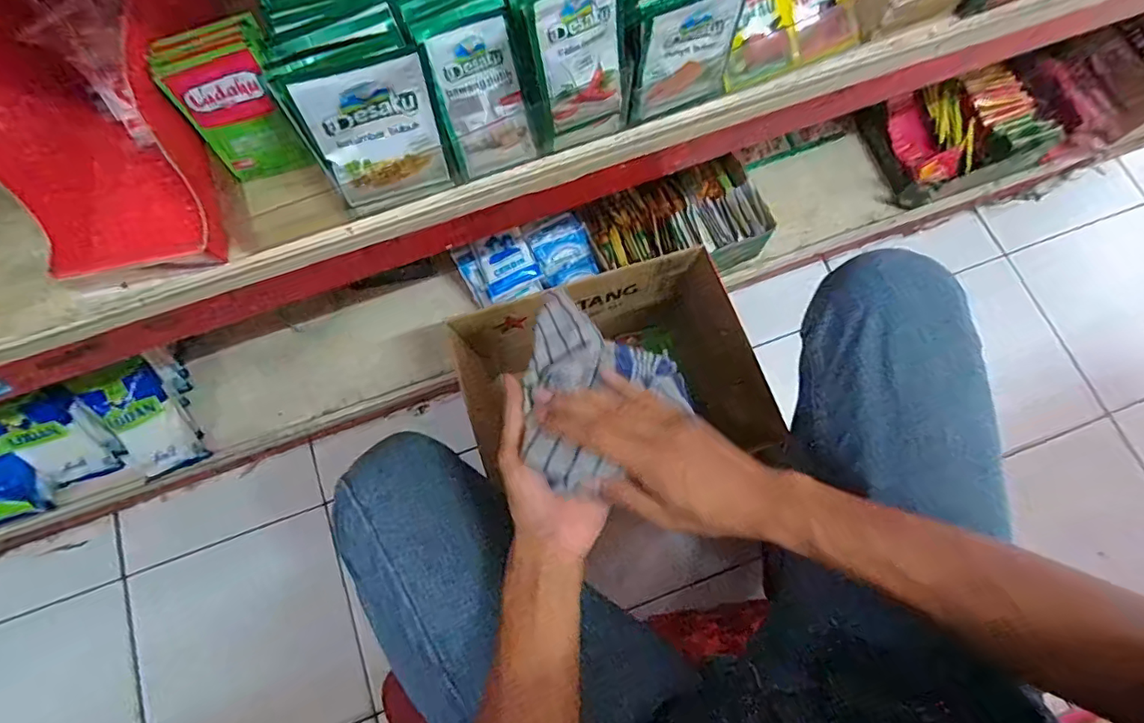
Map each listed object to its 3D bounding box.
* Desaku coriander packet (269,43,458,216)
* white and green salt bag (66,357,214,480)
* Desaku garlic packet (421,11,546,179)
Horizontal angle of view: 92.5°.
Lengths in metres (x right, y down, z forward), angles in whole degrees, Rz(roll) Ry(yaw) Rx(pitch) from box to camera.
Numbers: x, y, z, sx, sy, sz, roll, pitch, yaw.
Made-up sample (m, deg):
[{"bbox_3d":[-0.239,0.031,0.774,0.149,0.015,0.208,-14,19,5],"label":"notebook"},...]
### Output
[{"bbox_3d":[-0.126,-0.148,0.364,0.083,0.119,0.016,-23,69,-7],"label":"Desaku coriander packet"},{"bbox_3d":[-0.579,0.079,0.743,0.085,0.053,0.163,-29,103,-24],"label":"white and green salt bag"},{"bbox_3d":[-0.061,-0.186,0.392,0.063,0.099,0.004,-22,45,-6],"label":"Desaku garlic packet"}]

